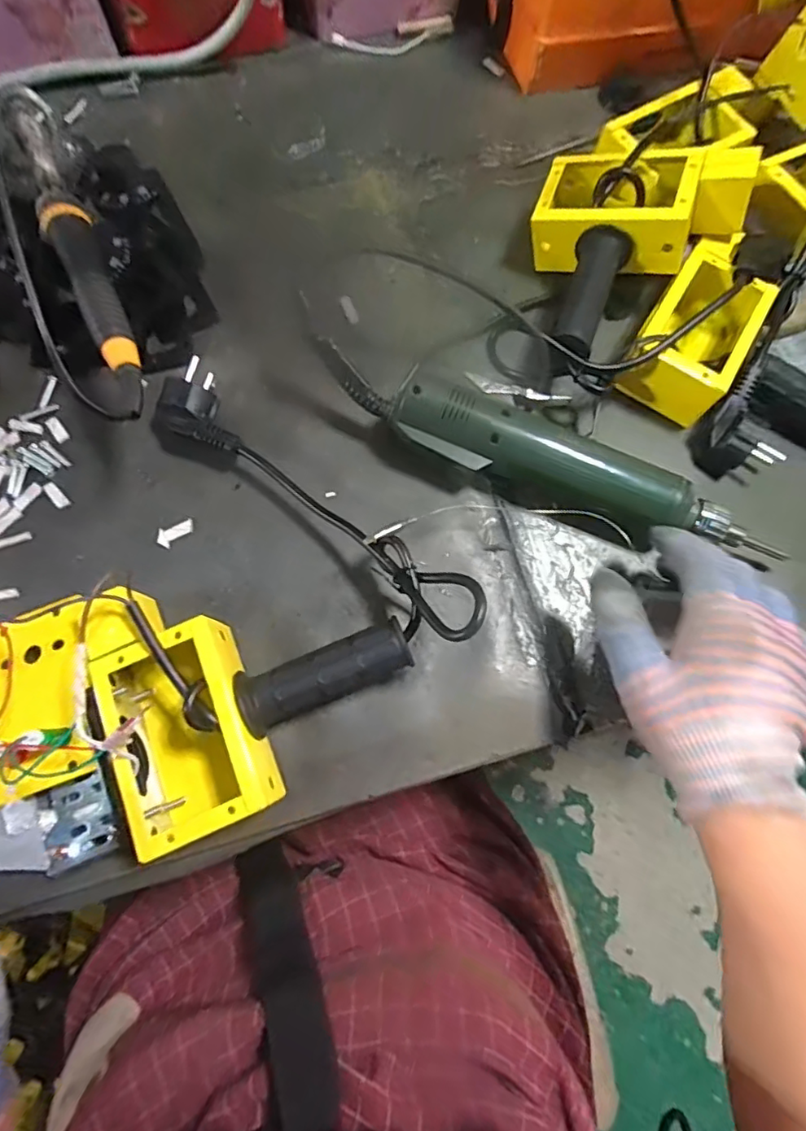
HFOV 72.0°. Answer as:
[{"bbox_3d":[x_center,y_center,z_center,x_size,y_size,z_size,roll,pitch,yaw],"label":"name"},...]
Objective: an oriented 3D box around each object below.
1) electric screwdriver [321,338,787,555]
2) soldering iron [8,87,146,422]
[{"bbox_3d":[0.085,-0.062,0.337,0.282,0.046,0.041,21,74,3],"label":"electric screwdriver"},{"bbox_3d":[-0.178,-0.174,0.298,0.026,0.023,0.230,-22,76,-9],"label":"soldering iron"}]

